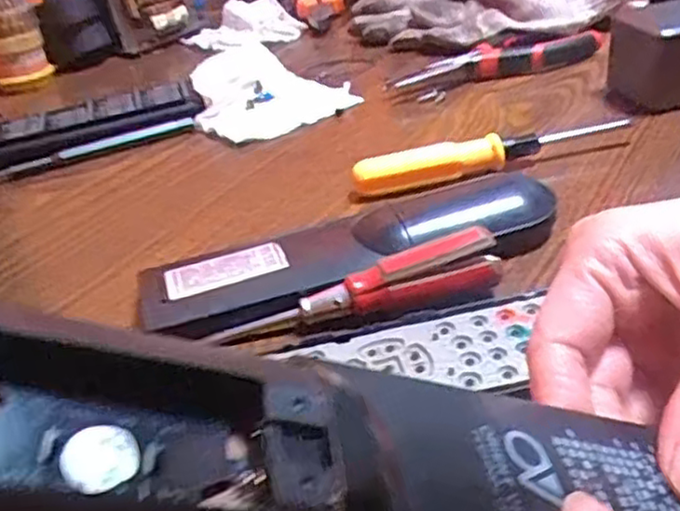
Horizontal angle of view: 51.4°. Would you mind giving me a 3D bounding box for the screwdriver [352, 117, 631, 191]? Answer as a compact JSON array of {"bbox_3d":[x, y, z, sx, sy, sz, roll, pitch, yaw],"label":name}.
[{"bbox_3d":[0.084,-0.057,0.388,0.153,0.016,0.014,-13,33,-6],"label":"screwdriver"}]

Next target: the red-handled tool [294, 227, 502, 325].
[{"bbox_3d":[0.025,0.008,0.294,0.082,0.021,0.021,-14,34,-7],"label":"red-handled tool"}]

